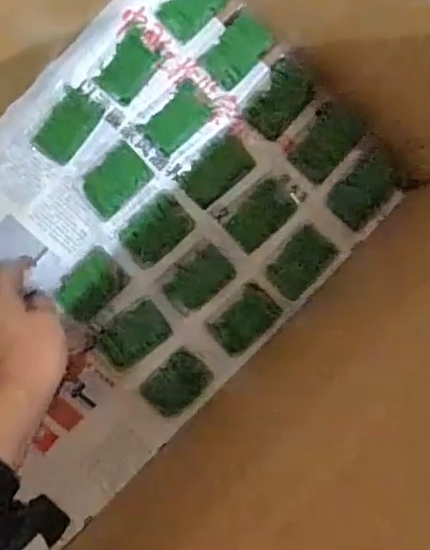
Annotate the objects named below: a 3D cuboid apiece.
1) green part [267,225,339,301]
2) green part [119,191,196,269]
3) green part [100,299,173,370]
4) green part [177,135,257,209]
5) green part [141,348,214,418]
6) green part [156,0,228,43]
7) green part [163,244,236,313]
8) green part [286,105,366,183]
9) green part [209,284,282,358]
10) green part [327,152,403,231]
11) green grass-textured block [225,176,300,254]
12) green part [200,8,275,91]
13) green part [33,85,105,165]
[{"bbox_3d":[0.078,-0.010,0.573,0.038,0.004,0.062,40,89,-4],"label":"green part"},{"bbox_3d":[-0.054,-0.040,0.570,0.063,0.007,0.043,-42,94,-1],"label":"green part"},{"bbox_3d":[-0.075,0.055,0.577,0.063,0.004,0.044,-38,94,-1],"label":"green part"},{"bbox_3d":[0.001,-0.094,0.565,0.064,0.004,0.039,-40,94,-1],"label":"green part"},{"bbox_3d":[-0.035,0.100,0.579,0.061,0.004,0.043,-44,94,-1],"label":"green part"},{"bbox_3d":[-0.021,-0.243,0.557,0.045,0.008,0.062,41,89,-4],"label":"green part"},{"bbox_3d":[-0.015,0.004,0.573,0.062,0.007,0.042,-40,94,-1],"label":"green part"},{"bbox_3d":[0.099,-0.119,0.563,0.045,0.009,0.065,40,89,-4],"label":"green part"},{"bbox_3d":[0.028,0.041,0.574,0.039,0.005,0.062,44,89,-4],"label":"green part"},{"bbox_3d":[0.136,-0.075,0.564,0.045,0.014,0.061,40,89,-4],"label":"green part"},{"bbox_3d":[0.044,-0.056,0.569,0.068,0.004,0.040,-43,94,-1],"label":"green grass-textured block"},{"bbox_3d":[0.021,-0.202,0.563,0.041,0.005,0.067,40,89,-4],"label":"green part"},{"bbox_3d":[-0.131,-0.134,0.564,0.038,0.007,0.064,33,90,-4],"label":"green part"}]

